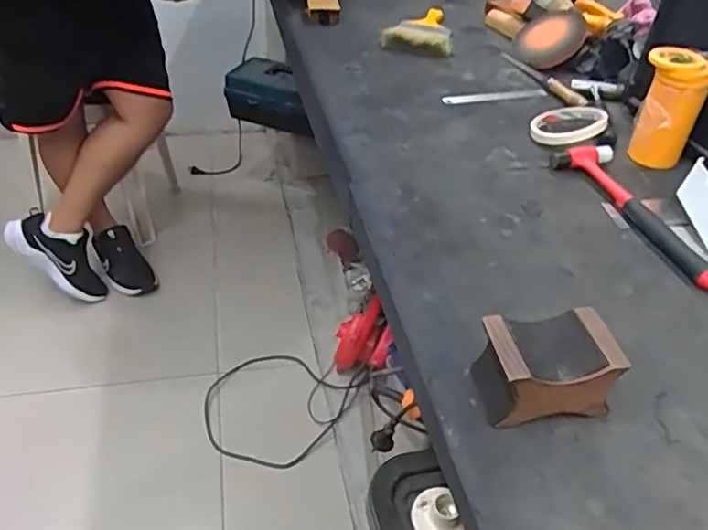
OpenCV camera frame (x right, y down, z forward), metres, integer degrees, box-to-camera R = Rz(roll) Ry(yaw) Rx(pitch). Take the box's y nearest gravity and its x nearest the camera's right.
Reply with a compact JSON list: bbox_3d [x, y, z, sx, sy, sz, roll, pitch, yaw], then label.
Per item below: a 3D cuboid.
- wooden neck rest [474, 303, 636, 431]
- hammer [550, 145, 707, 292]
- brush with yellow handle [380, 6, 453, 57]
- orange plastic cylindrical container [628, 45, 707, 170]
[{"bbox_3d":[0.147,0.079,0.470,0.095,0.066,0.062,-4,41,-7],"label":"wooden neck rest"},{"bbox_3d":[0.317,-0.060,0.677,0.074,0.022,0.250,-12,42,-16],"label":"hammer"},{"bbox_3d":[0.111,-0.409,1.080,0.118,0.035,0.155,5,40,4],"label":"brush with yellow handle"},{"bbox_3d":[0.383,-0.189,0.751,0.071,0.131,0.062,25,45,25],"label":"orange plastic cylindrical container"}]

